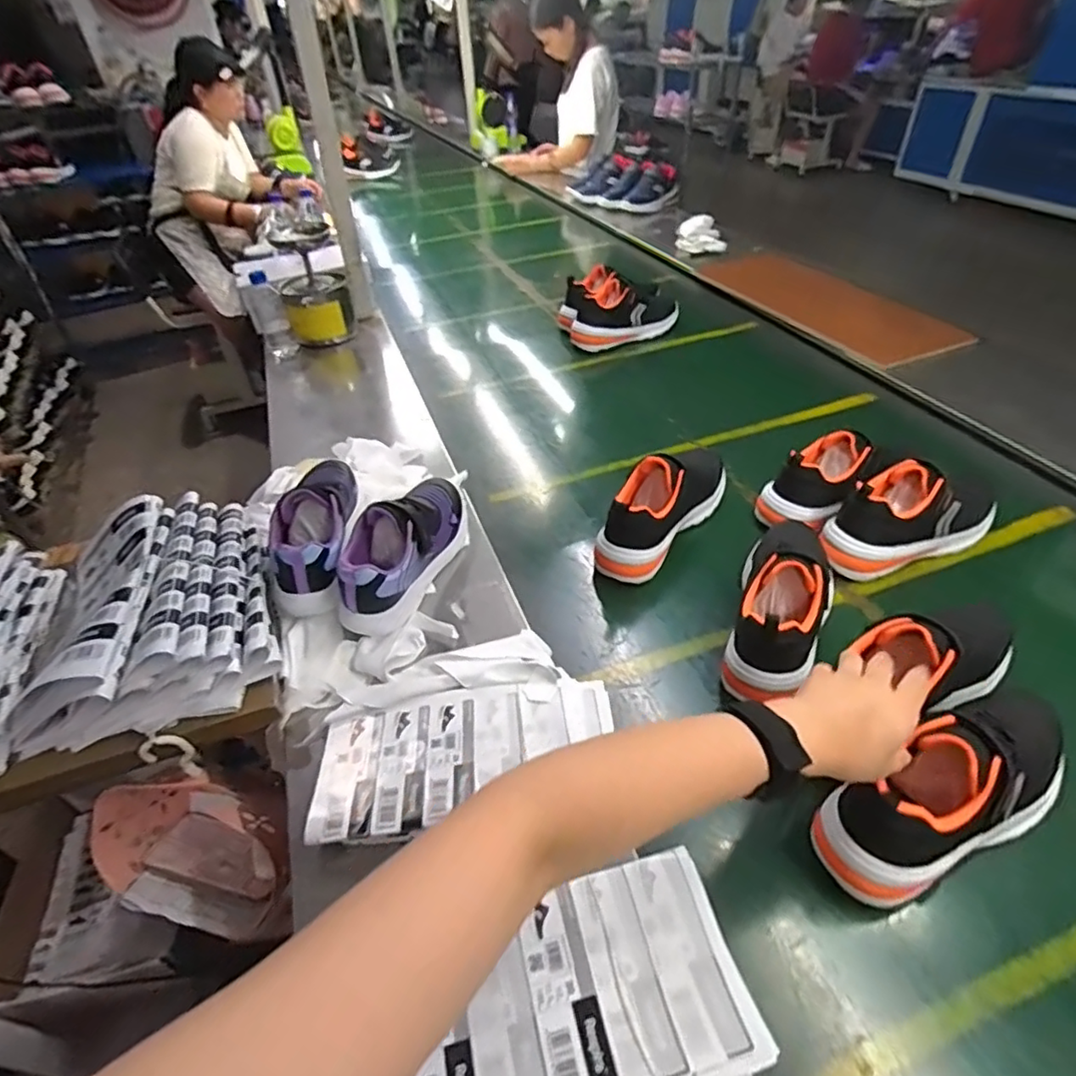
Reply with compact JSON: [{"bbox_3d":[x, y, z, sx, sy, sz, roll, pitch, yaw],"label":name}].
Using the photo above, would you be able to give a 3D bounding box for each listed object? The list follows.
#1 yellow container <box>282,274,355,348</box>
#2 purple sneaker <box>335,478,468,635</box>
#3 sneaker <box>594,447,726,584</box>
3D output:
[{"bbox_3d":[-0.471,-0.502,1.302,0.132,0.120,0.159,-12,41,-8],"label":"yellow container"},{"bbox_3d":[-0.152,-0.003,0.714,0.085,0.096,0.240,12,44,19],"label":"purple sneaker"},{"bbox_3d":[0.164,-0.058,0.777,0.080,0.108,0.243,27,50,32],"label":"sneaker"}]

